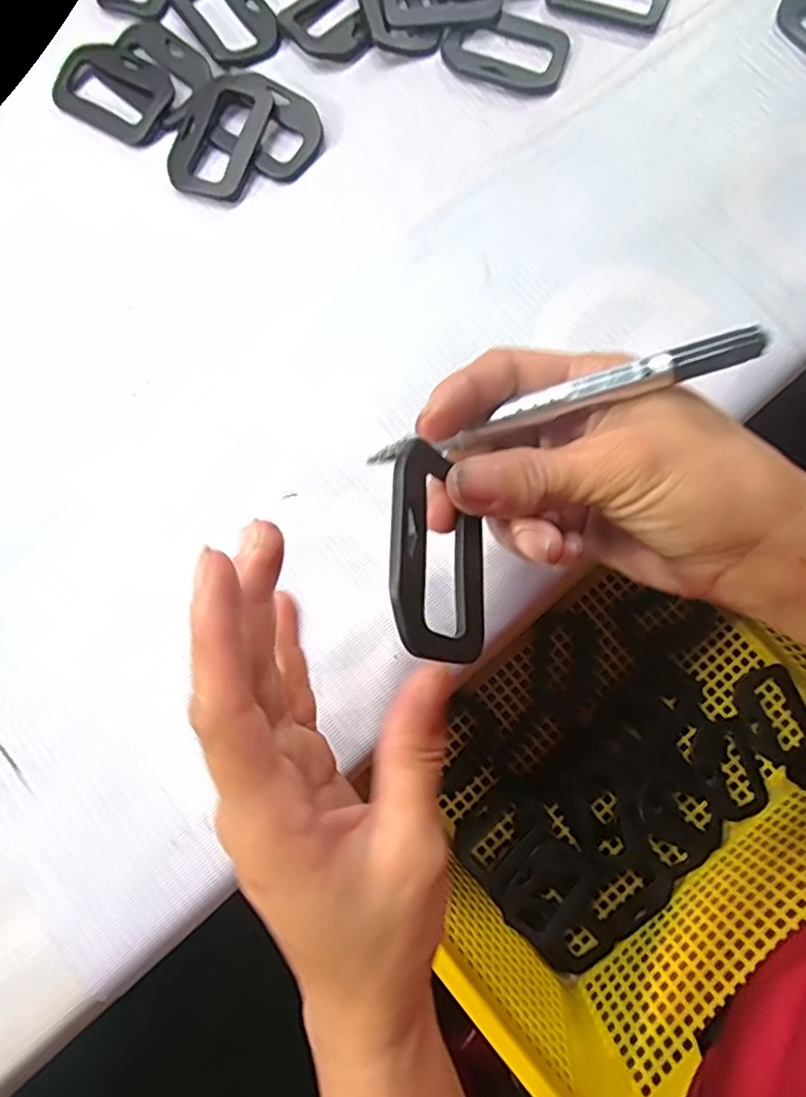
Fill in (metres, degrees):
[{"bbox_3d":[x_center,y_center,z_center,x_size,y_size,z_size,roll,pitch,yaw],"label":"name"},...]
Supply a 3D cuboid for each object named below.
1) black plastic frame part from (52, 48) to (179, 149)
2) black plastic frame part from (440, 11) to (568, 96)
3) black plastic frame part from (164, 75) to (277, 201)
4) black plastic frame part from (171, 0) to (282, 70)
[{"bbox_3d":[-0.143,-0.228,0.308,0.058,0.004,0.041,31,80,6],"label":"black plastic frame part"},{"bbox_3d":[0.052,-0.253,0.313,0.062,0.004,0.040,18,79,3],"label":"black plastic frame part"},{"bbox_3d":[-0.090,-0.199,0.300,0.040,0.011,0.059,21,79,4],"label":"black plastic frame part"},{"bbox_3d":[-0.089,-0.273,0.319,0.042,0.007,0.059,-34,81,-6],"label":"black plastic frame part"}]

